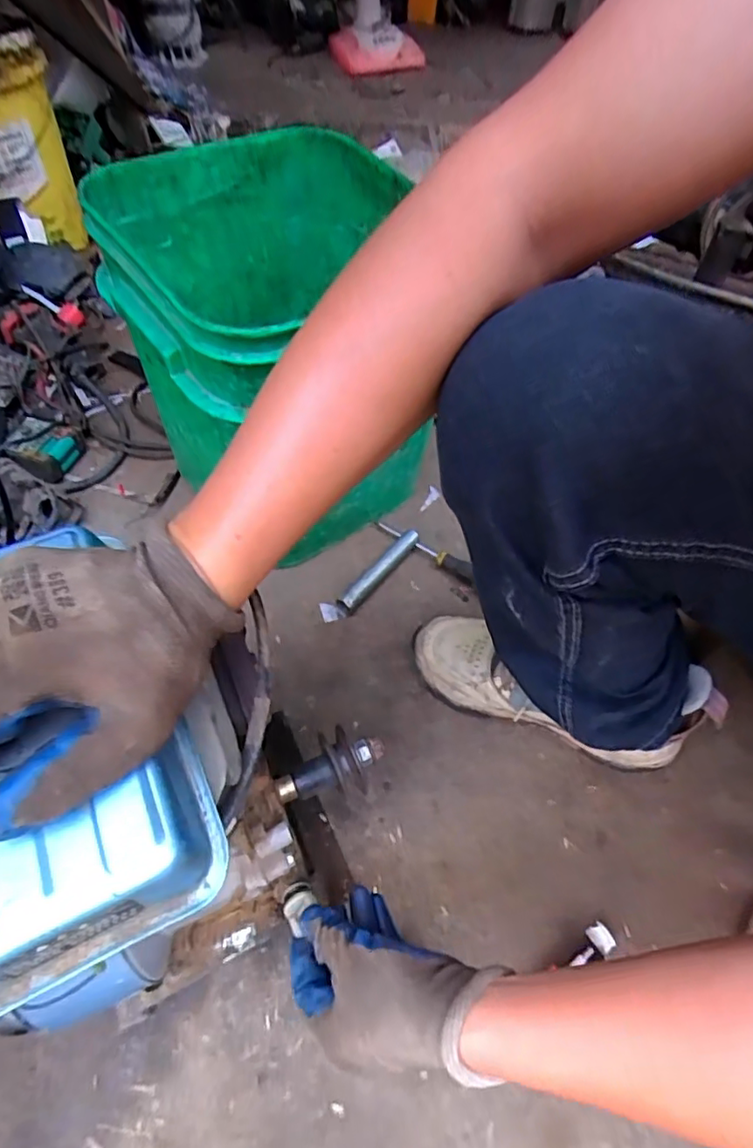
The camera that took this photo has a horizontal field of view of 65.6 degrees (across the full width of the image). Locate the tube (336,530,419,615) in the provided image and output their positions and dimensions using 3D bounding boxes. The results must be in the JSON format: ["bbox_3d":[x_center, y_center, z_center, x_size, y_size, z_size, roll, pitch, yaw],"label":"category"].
[{"bbox_3d":[0.005,-0.005,0.726,0.022,0.027,0.142,34,59,21],"label":"tube"}]

